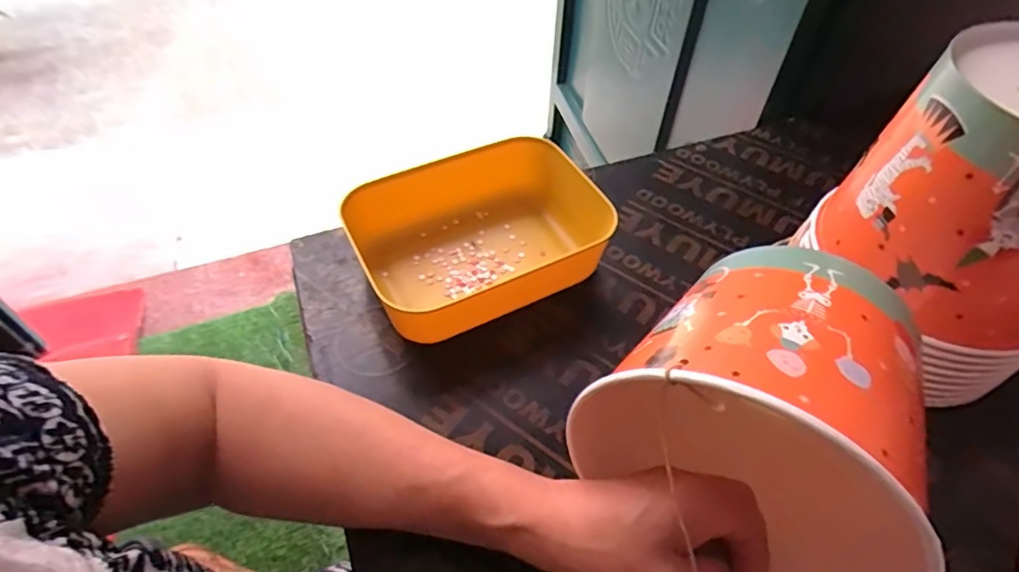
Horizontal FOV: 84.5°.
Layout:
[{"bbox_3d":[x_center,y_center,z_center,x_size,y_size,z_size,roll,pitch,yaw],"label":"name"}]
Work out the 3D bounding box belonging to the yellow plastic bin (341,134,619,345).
[{"bbox_3d":[-0.008,-0.044,0.452,0.204,0.057,0.139,-22,54,-19],"label":"yellow plastic bin"}]

